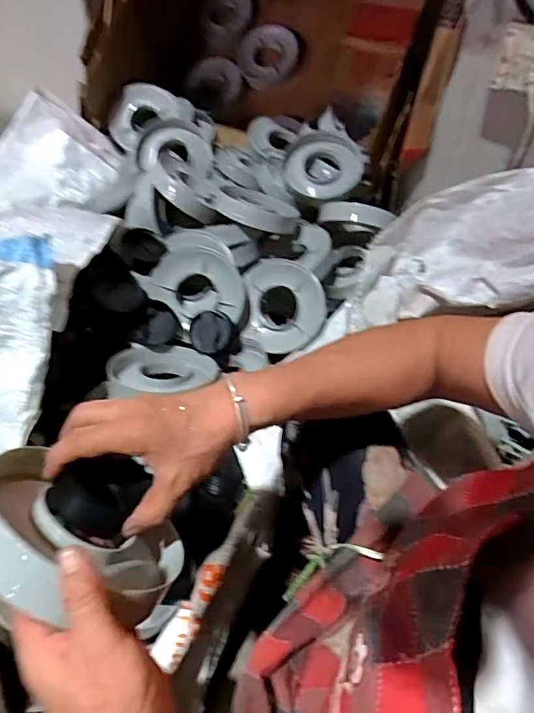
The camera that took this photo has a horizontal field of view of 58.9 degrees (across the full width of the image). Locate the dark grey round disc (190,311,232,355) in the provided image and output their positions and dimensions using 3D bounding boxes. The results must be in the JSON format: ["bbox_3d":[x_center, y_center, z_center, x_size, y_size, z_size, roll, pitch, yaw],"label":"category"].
[{"bbox_3d":[-0.088,-0.036,0.760,0.066,0.064,0.026,26,12,6],"label":"dark grey round disc"}]

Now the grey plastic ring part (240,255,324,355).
[{"bbox_3d":[0.033,-0.085,0.805,0.135,0.030,0.155,1,77,-7],"label":"grey plastic ring part"}]

